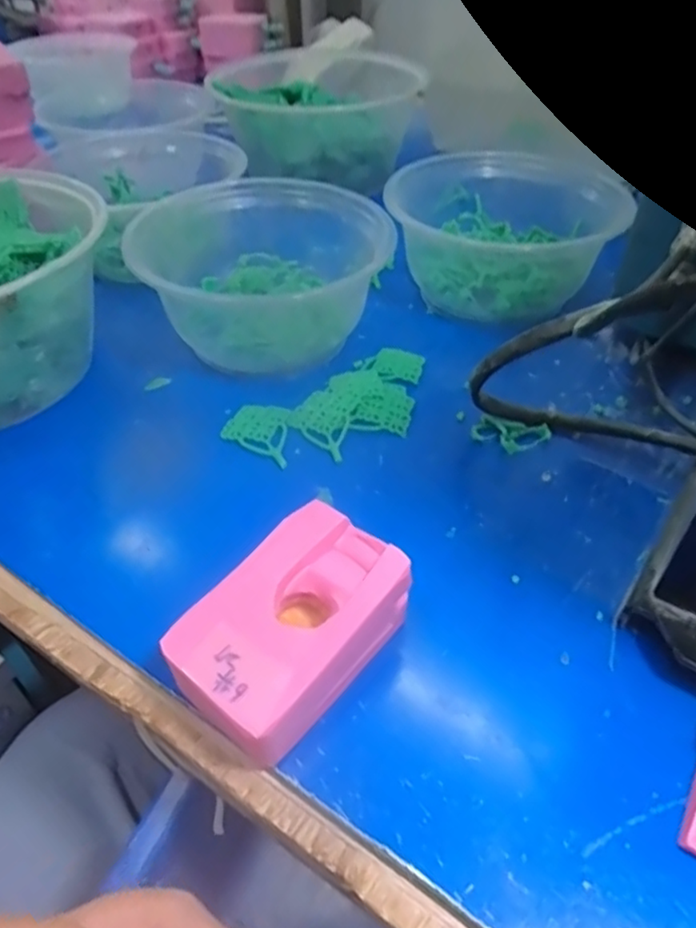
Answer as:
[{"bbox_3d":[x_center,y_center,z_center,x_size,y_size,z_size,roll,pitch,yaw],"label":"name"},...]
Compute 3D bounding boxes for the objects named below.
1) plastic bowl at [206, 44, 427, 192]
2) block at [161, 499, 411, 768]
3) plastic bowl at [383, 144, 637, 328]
[{"bbox_3d":[-0.018,-0.276,0.498,0.144,0.069,0.130,23,49,23],"label":"plastic bowl"},{"bbox_3d":[-0.017,0.056,0.208,0.048,0.038,0.073,33,53,30],"label":"block"},{"bbox_3d":[0.092,-0.140,0.375,0.106,0.059,0.110,-31,52,-28],"label":"plastic bowl"}]

